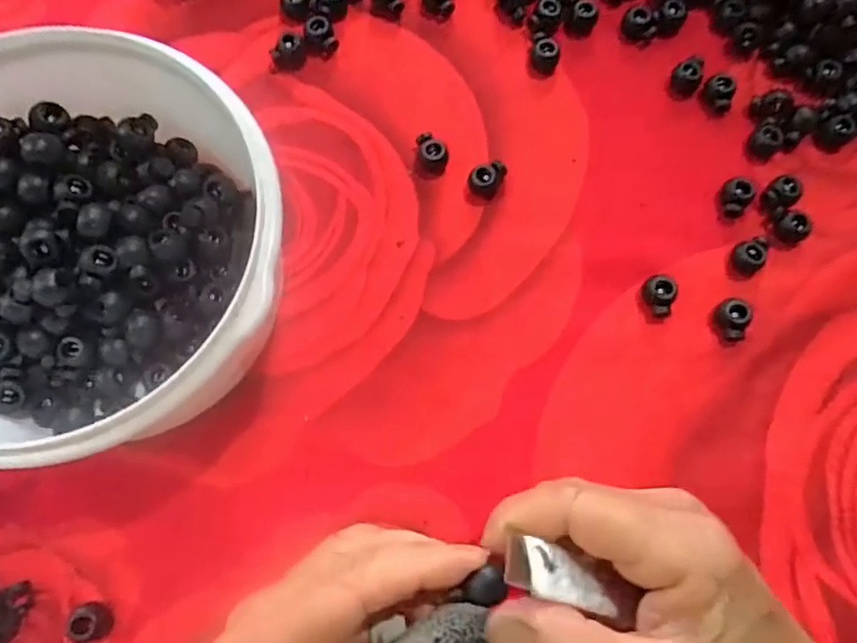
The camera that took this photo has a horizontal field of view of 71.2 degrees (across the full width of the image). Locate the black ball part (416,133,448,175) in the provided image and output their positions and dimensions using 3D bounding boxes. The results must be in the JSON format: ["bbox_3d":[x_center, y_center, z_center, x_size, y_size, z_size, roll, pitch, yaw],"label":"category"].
[{"bbox_3d":[0.002,-0.085,0.299,0.015,0.011,0.017,-4,75,-3],"label":"black ball part"}]

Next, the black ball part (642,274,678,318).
[{"bbox_3d":[0.109,-0.012,0.280,0.012,0.014,0.018,-22,77,-7],"label":"black ball part"}]

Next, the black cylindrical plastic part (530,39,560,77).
[{"bbox_3d":[0.061,-0.138,0.311,0.015,0.011,0.015,0,75,-2],"label":"black cylindrical plastic part"}]

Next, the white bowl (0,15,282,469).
[{"bbox_3d":[-0.136,-0.023,0.244,0.157,0.077,0.151,0,75,-2],"label":"white bowl"}]

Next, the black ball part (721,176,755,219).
[{"bbox_3d":[0.149,-0.060,0.293,0.012,0.014,0.015,22,76,4],"label":"black ball part"}]

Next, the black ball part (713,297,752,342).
[{"bbox_3d":[0.141,0.000,0.277,0.012,0.012,0.019,-6,75,-3],"label":"black ball part"}]

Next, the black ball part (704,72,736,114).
[{"bbox_3d":[0.149,-0.117,0.307,0.015,0.011,0.014,0,75,-2],"label":"black ball part"}]

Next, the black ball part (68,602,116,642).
[{"bbox_3d":[-0.136,0.122,0.242,0.012,0.012,0.015,-27,78,-8],"label":"black ball part"}]

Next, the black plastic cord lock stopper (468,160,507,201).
[{"bbox_3d":[0.029,-0.070,0.295,0.015,0.011,0.017,30,76,6],"label":"black plastic cord lock stopper"}]

